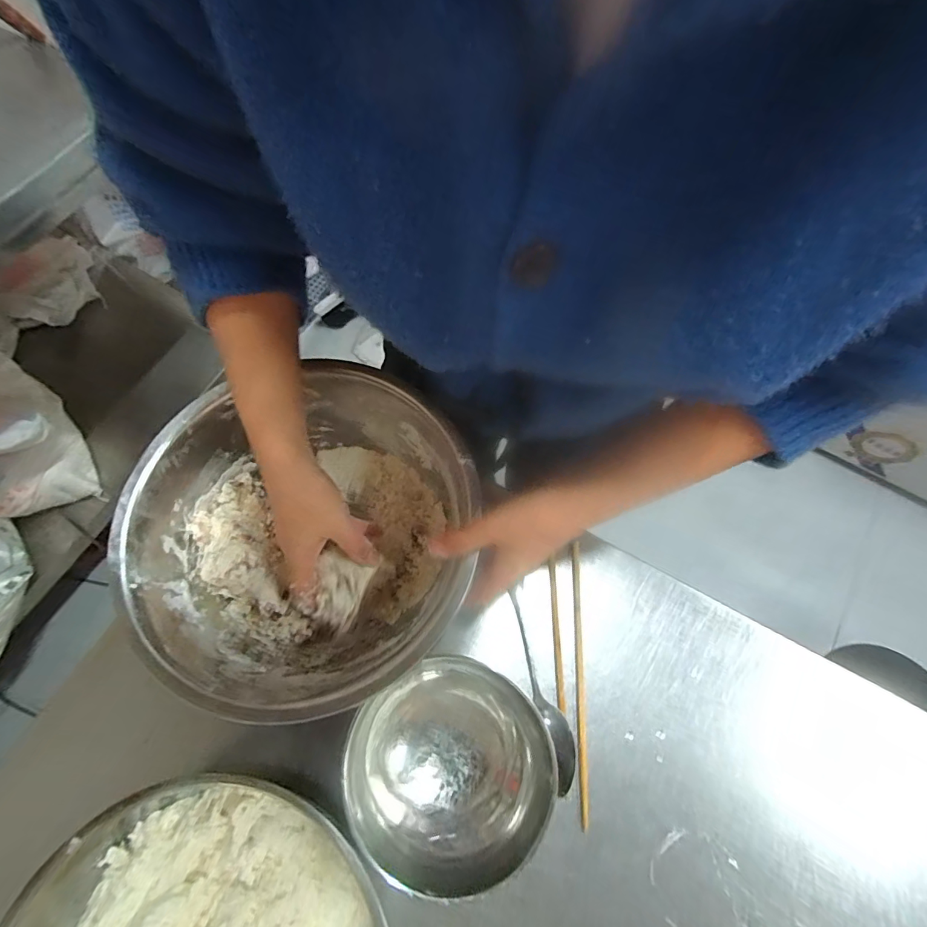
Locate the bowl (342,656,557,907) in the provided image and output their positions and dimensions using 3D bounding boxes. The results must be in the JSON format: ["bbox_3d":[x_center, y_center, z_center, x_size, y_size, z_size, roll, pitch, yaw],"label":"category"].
[{"bbox_3d":[-0.009,0.241,0.362,0.148,0.072,0.143,-1,71,2],"label":"bowl"}]

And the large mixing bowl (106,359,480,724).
[{"bbox_3d":[-0.124,0.061,0.390,0.260,0.121,0.254,0,71,3],"label":"large mixing bowl"}]

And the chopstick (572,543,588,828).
[{"bbox_3d":[0.107,0.190,0.410,0.009,0.005,0.233,2,71,3],"label":"chopstick"}]

